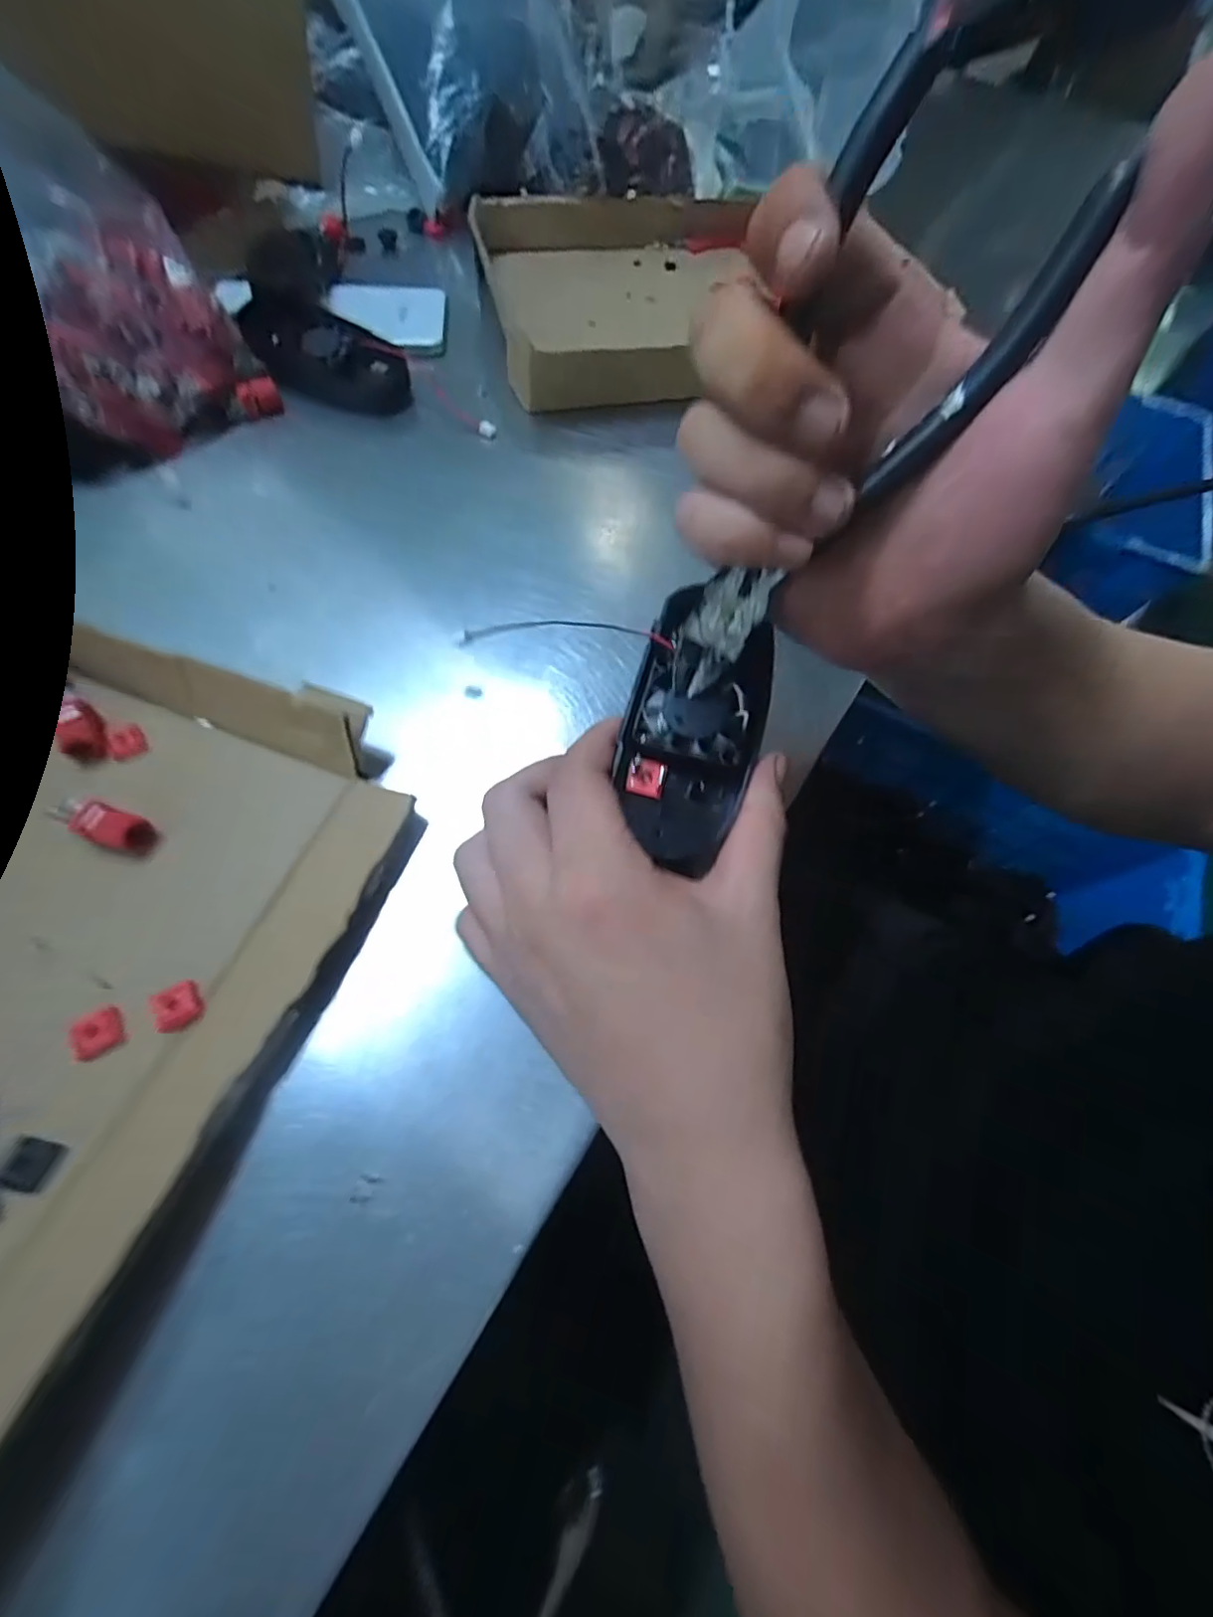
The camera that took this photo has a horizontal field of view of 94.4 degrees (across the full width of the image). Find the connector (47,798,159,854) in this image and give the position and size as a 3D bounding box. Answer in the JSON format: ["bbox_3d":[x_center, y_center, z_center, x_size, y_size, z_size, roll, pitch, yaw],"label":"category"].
[{"bbox_3d":[-0.197,0.006,0.220,0.036,0.010,0.015,20,65,6],"label":"connector"}]

